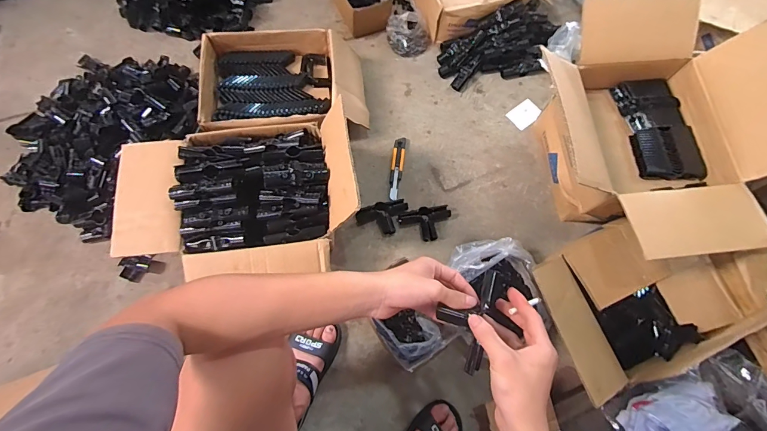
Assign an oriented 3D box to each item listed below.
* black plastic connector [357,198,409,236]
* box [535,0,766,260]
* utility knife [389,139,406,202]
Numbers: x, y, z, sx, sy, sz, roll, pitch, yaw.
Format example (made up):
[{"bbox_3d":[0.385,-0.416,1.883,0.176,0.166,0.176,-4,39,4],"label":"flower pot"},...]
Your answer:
[{"bbox_3d":[-0.002,0.007,0.949,0.131,0.024,0.082,-5,71,-5],"label":"black plastic connector"},{"bbox_3d":[0.549,-0.154,0.851,0.433,0.374,0.532,-4,71,-5],"label":"box"},{"bbox_3d":[0.037,-0.128,1.006,0.034,0.016,0.179,7,70,0],"label":"utility knife"}]

